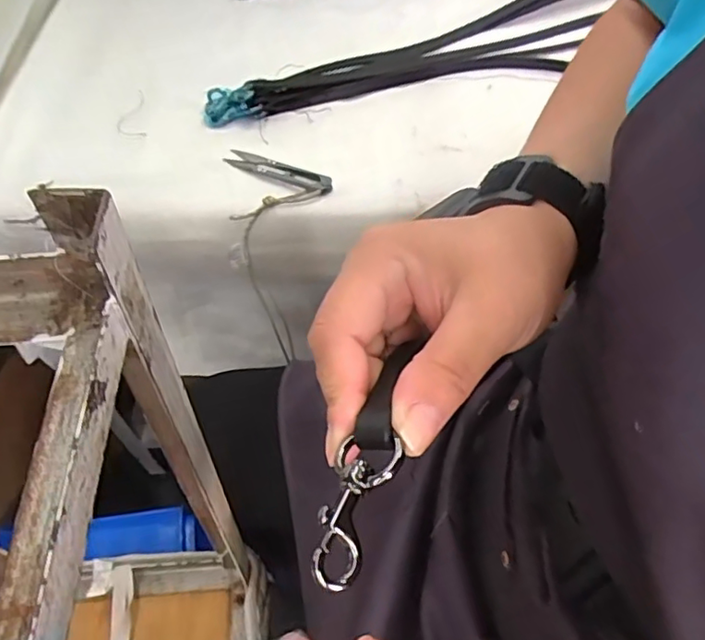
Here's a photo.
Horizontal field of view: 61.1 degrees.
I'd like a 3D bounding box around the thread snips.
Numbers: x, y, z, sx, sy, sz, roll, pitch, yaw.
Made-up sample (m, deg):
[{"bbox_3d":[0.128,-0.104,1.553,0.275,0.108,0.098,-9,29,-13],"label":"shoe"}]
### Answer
[{"bbox_3d":[-0.066,-0.130,0.519,0.106,0.007,0.021,25,60,18],"label":"thread snips"}]

